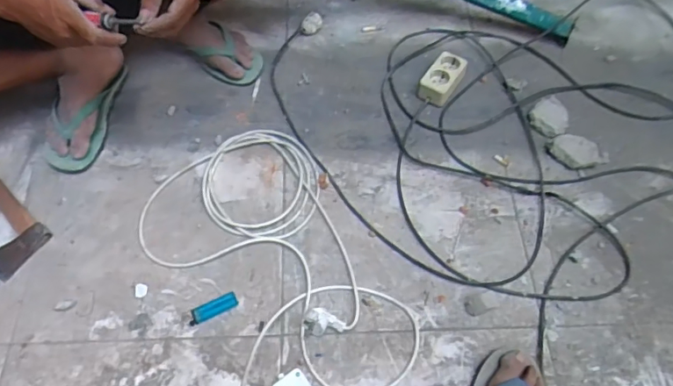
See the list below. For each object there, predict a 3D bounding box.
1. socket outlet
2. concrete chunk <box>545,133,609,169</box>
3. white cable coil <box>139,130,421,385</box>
[{"bbox_3d":[0.207,-0.225,0.987,0.061,0.042,0.109,30,63,14],"label":"socket outlet"},{"bbox_3d":[0.439,-0.073,0.915,0.103,0.028,0.062,31,63,15],"label":"concrete chunk"},{"bbox_3d":[-0.112,0.110,0.794,0.310,0.025,0.505,-25,64,-16],"label":"white cable coil"}]

